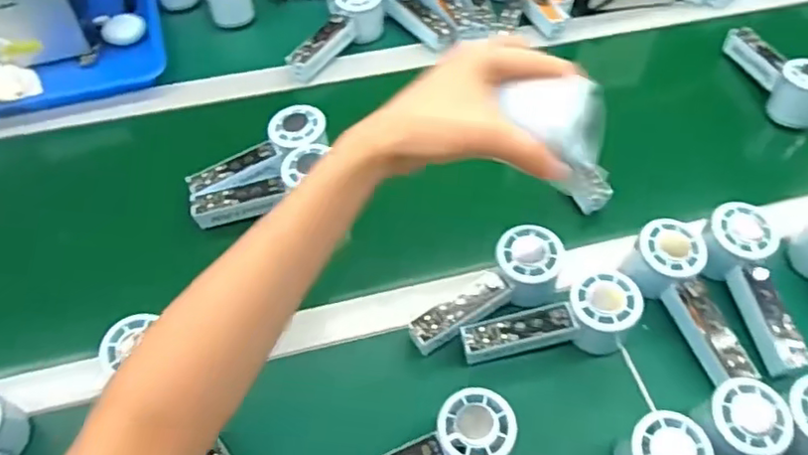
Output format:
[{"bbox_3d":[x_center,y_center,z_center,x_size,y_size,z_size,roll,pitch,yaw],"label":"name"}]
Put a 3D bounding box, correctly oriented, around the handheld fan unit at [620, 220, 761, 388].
[{"bbox_3d":[0.244,0.066,0.544,0.067,0.051,0.143,-12,56,-7],"label":"handheld fan unit"}]

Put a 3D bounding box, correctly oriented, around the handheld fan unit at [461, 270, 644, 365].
[{"bbox_3d":[0.123,0.082,0.542,0.148,0.063,0.052,-7,56,-3],"label":"handheld fan unit"}]

